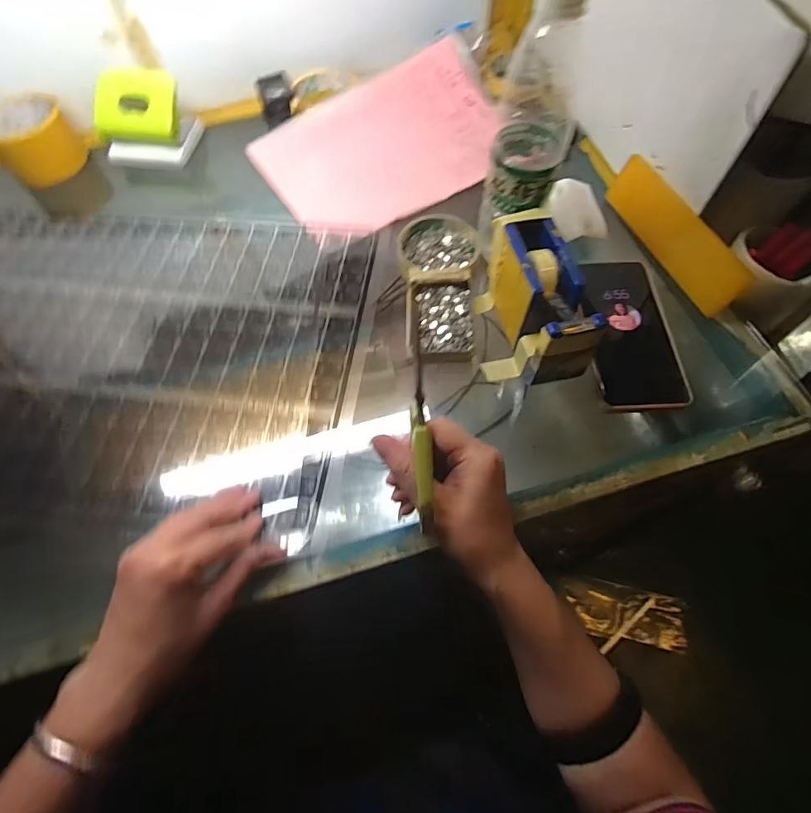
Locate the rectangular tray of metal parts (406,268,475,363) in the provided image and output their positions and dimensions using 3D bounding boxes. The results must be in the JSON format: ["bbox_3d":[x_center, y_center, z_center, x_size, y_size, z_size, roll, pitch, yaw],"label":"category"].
[{"bbox_3d":[0.032,-0.086,0.435,0.062,0.020,0.097,1,61,4],"label":"rectangular tray of metal parts"}]

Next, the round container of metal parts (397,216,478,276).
[{"bbox_3d":[0.035,-0.167,0.485,0.080,0.018,0.085,-1,61,3],"label":"round container of metal parts"}]

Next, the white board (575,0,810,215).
[{"bbox_3d":[0.225,-0.381,0.483,0.017,0.198,0.413,-12,61,-4],"label":"white board"}]

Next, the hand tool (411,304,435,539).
[{"bbox_3d":[0.010,0.011,0.292,0.012,0.011,0.141,-3,93,2],"label":"hand tool"}]

